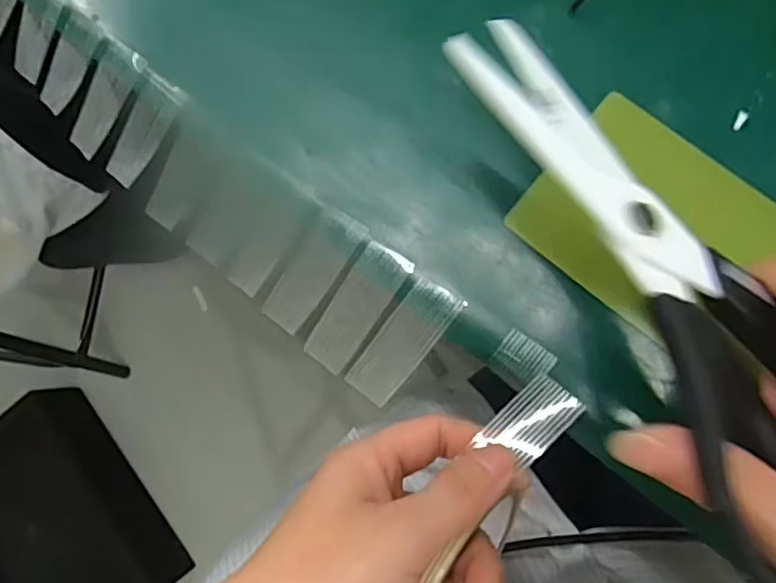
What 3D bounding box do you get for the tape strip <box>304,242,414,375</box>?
[{"bbox_3d":[-0.013,0.007,0.246,0.020,0.004,0.054,37,103,10],"label":"tape strip"}]

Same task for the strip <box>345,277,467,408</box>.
[{"bbox_3d":[0.006,0.019,0.241,0.022,0.009,0.052,39,92,11],"label":"strip"}]

